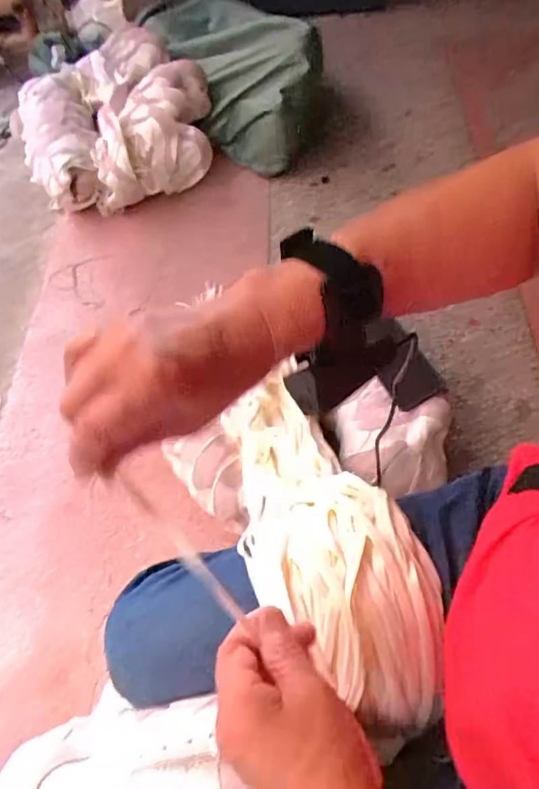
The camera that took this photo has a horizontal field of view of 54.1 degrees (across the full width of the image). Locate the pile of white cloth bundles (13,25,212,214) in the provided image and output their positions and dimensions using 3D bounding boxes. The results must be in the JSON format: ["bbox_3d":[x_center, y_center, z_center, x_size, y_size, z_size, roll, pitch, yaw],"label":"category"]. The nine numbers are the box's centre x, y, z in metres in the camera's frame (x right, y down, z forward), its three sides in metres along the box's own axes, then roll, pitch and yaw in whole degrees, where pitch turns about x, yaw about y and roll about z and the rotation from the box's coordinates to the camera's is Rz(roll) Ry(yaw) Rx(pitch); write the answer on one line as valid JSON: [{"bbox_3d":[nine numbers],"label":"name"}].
[{"bbox_3d":[-0.382,-0.670,1.278,0.443,0.163,0.458,-1,59,2],"label":"pile of white cloth bundles"}]

